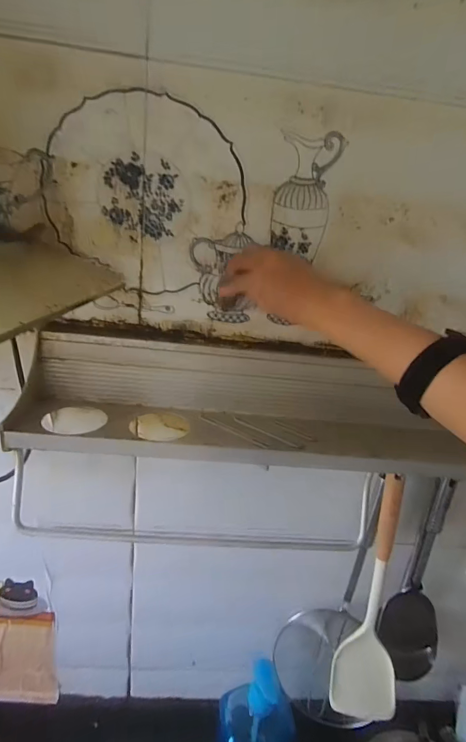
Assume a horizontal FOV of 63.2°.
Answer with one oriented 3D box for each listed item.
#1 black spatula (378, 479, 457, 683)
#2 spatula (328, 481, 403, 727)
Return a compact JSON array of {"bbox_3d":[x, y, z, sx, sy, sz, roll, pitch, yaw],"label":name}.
[{"bbox_3d":[0.300,0.326,0.583,0.082,0.360,0.051,20,23,34],"label":"black spatula"},{"bbox_3d":[0.192,0.321,0.535,0.089,0.368,0.040,3,9,12],"label":"spatula"}]

